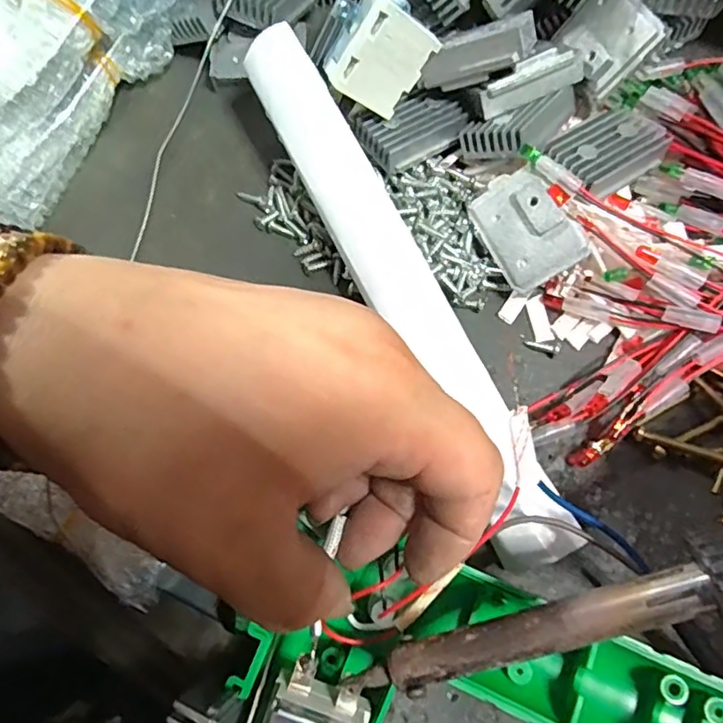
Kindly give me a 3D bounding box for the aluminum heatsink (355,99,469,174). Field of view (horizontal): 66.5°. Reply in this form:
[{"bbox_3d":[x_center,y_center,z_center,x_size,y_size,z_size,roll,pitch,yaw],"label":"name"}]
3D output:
[{"bbox_3d":[0.022,-0.101,0.241,0.044,0.015,0.025,-30,74,-7],"label":"aluminum heatsink"}]

